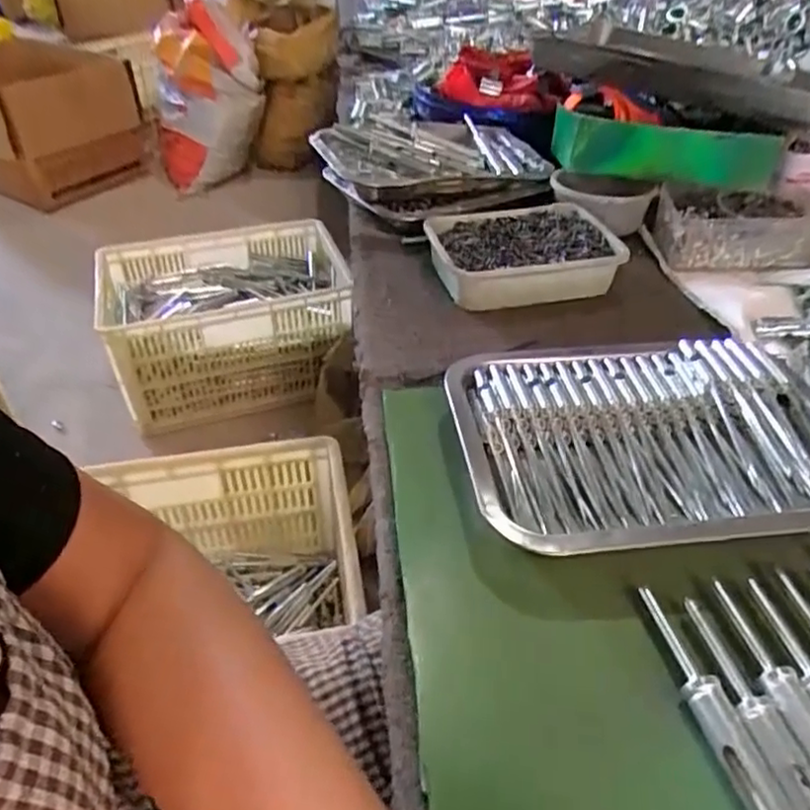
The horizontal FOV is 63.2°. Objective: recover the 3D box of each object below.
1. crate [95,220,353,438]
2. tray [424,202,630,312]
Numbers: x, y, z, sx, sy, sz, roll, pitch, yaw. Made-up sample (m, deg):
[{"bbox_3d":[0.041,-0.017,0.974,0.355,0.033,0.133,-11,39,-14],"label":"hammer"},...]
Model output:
[{"bbox_3d":[-0.355,-0.177,1.367,0.450,0.260,0.337,-11,43,-12],"label":"crate"},{"bbox_3d":[0.116,-0.151,0.656,0.183,0.043,0.124,-9,42,-9],"label":"tray"}]

